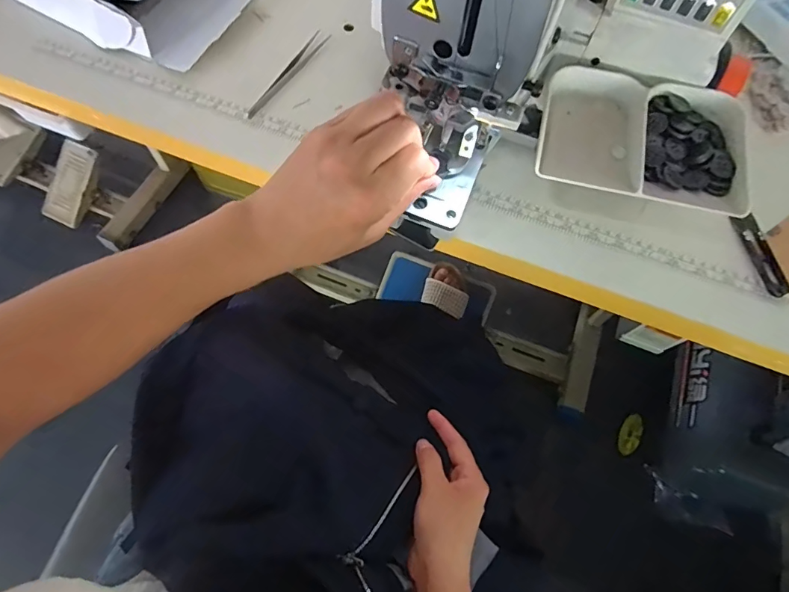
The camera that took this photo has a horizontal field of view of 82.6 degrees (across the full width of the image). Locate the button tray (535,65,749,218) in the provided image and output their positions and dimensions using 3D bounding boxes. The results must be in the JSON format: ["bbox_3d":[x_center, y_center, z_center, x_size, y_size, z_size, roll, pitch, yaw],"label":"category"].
[{"bbox_3d":[0.202,-0.130,0.367,0.157,0.033,0.110,21,66,6],"label":"button tray"}]

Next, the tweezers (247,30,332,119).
[{"bbox_3d":[-0.112,-0.245,0.490,0.017,0.016,0.144,29,68,9],"label":"tweezers"}]

